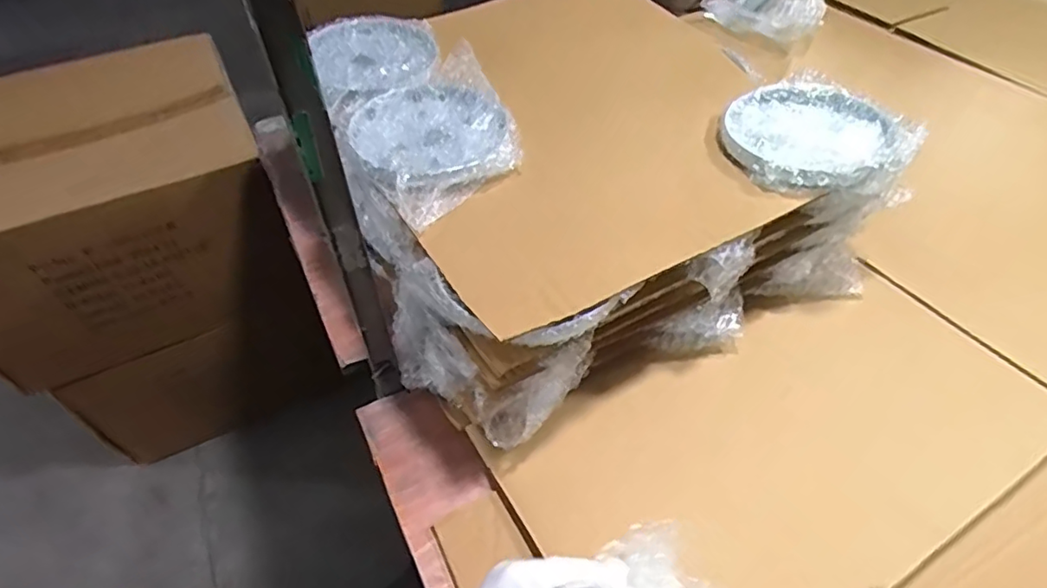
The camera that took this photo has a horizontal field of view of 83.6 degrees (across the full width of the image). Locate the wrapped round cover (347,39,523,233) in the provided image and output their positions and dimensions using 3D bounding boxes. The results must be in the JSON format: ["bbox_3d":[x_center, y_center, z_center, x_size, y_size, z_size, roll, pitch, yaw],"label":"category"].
[{"bbox_3d":[-0.073,-0.140,0.504,0.144,0.028,0.158,-29,56,-23],"label":"wrapped round cover"}]

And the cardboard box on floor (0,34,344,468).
[{"bbox_3d":[-0.661,-0.071,1.064,0.460,0.589,0.396,-22,54,-18],"label":"cardboard box on floor"}]

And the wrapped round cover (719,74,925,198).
[{"bbox_3d":[0.245,-0.139,0.497,0.138,0.030,0.154,-18,53,-15],"label":"wrapped round cover"}]

